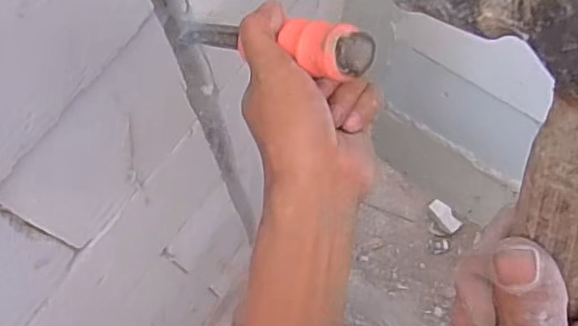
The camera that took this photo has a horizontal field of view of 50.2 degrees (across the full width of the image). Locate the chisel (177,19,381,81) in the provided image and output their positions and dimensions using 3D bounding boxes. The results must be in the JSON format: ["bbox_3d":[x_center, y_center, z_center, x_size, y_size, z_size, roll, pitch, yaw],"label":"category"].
[{"bbox_3d":[-0.022,-0.081,0.411,0.026,0.029,0.207,-49,33,-14],"label":"chisel"}]

